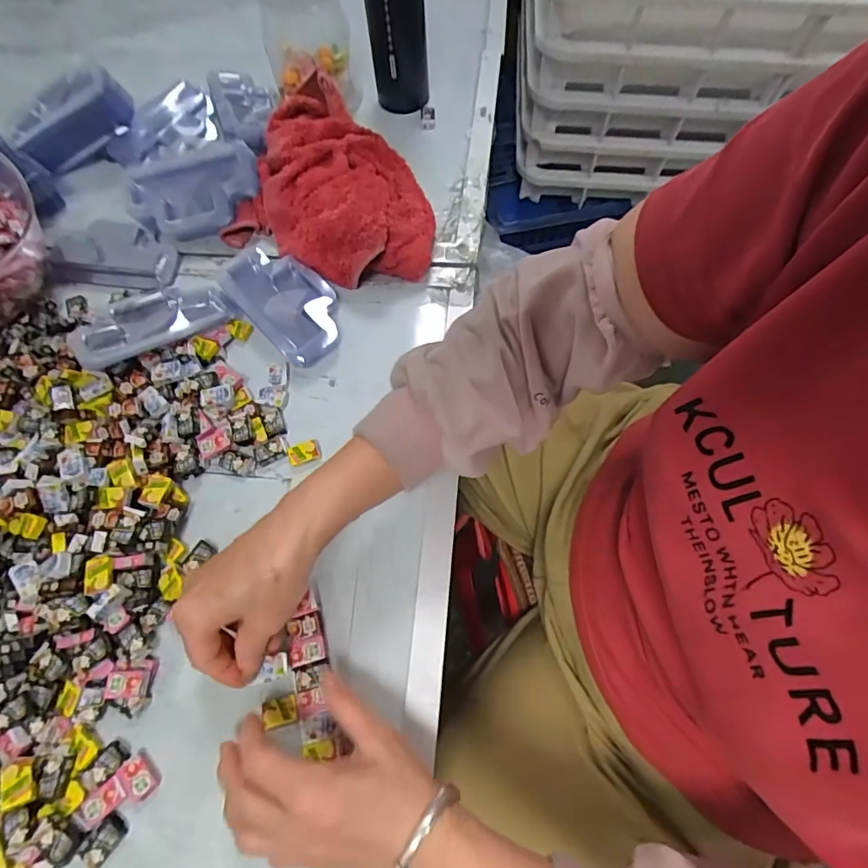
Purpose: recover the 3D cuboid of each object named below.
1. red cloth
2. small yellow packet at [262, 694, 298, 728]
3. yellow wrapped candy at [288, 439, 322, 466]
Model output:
[{"bbox_3d":[-0.087,-0.257,0.515,0.219,0.060,0.202,23,68,13],"label":"red cloth"},{"bbox_3d":[-0.107,0.194,0.346,0.024,0.006,0.018,-15,65,-4],"label":"small yellow packet"},{"bbox_3d":[-0.112,0.015,0.429,0.027,0.008,0.021,-15,66,-4],"label":"yellow wrapped candy"}]

